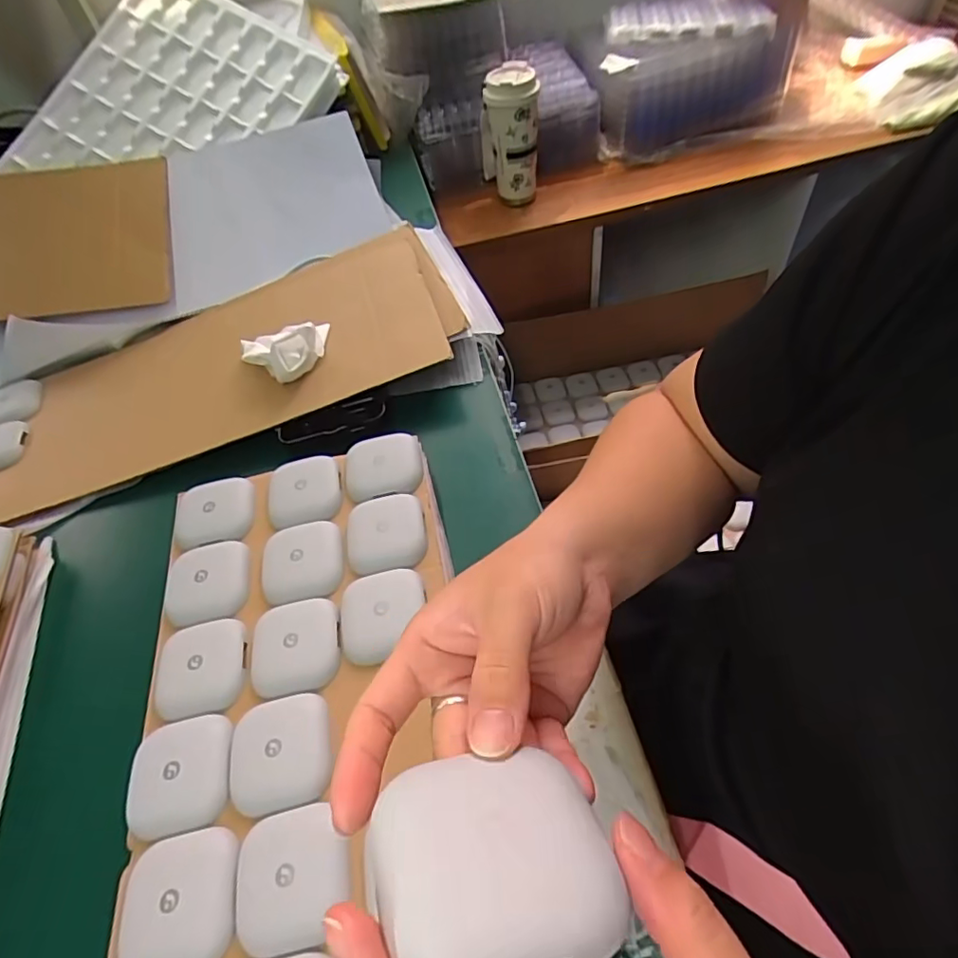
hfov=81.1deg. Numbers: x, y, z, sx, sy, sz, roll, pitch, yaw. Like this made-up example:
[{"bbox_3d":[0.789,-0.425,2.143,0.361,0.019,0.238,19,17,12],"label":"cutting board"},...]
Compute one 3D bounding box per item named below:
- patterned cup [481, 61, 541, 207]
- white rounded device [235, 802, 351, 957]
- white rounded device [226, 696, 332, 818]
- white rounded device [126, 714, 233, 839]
[{"bbox_3d":[0.050,-0.551,0.906,0.087,0.186,0.094,-4,52,6],"label":"patterned cup"},{"bbox_3d":[-0.104,0.223,0.315,0.062,0.012,0.064,-12,52,0],"label":"white rounded device"},{"bbox_3d":[-0.128,0.173,0.357,0.063,0.012,0.065,-14,52,-2],"label":"white rounded device"},{"bbox_3d":[-0.190,0.186,0.356,0.058,0.012,0.064,-14,52,-2],"label":"white rounded device"}]

